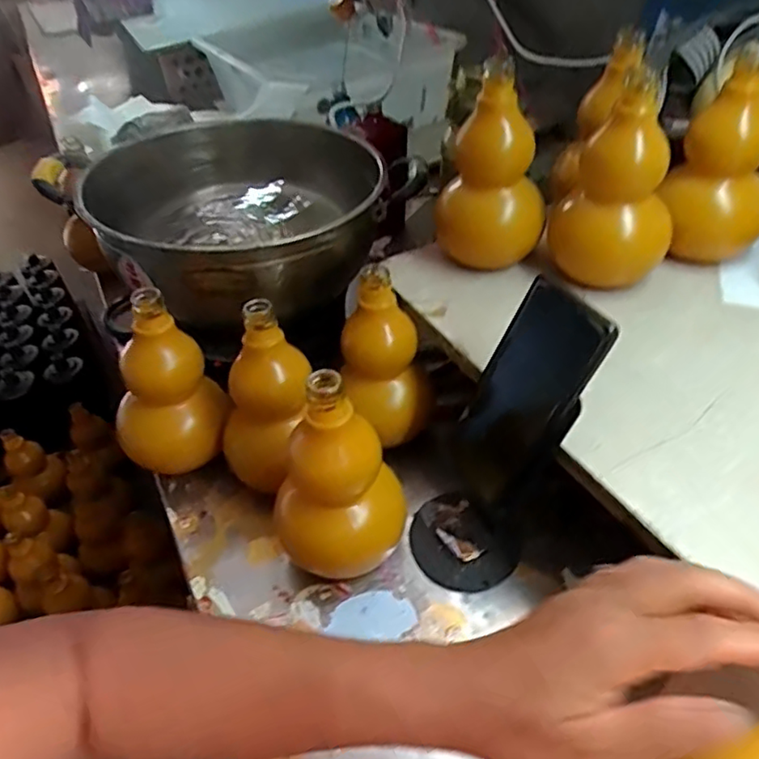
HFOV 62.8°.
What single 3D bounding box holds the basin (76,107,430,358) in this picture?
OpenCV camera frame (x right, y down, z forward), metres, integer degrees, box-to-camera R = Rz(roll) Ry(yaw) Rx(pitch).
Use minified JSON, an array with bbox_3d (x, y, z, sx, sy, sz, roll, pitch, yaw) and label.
[{"bbox_3d":[-0.140,-0.175,0.695,0.311,0.162,0.311,-4,43,4],"label":"basin"}]

